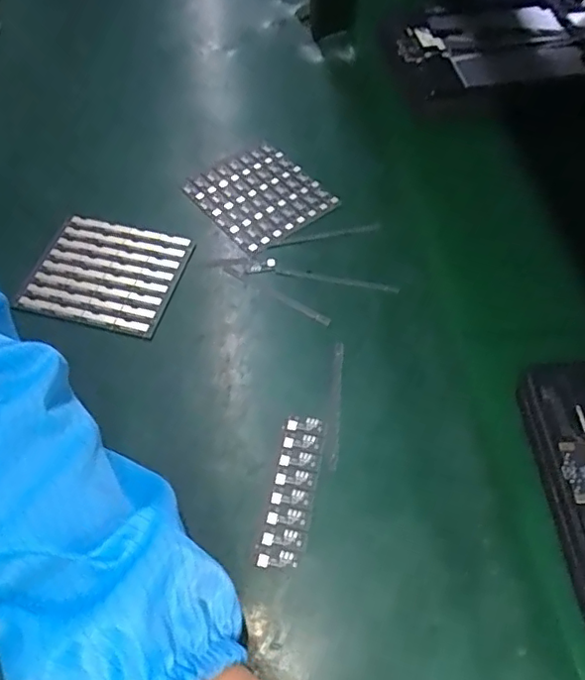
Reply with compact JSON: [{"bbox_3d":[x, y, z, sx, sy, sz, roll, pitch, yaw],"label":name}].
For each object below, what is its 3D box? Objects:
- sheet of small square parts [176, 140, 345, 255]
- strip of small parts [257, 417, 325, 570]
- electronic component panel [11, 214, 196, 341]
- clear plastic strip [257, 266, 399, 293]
[{"bbox_3d":[-0.030,-0.129,0.503,0.092,0.006,0.116,-34,63,-22],"label":"sheet of small square parts"},{"bbox_3d":[0.000,0.090,0.351,0.026,0.005,0.090,10,56,5],"label":"strip of small parts"},{"bbox_3d":[-0.142,-0.052,0.451,0.108,0.005,0.097,13,57,8],"label":"electronic component panel"},{"bbox_3d":[0.026,-0.048,0.451,0.109,0.005,0.008,10,56,6],"label":"clear plastic strip"}]

